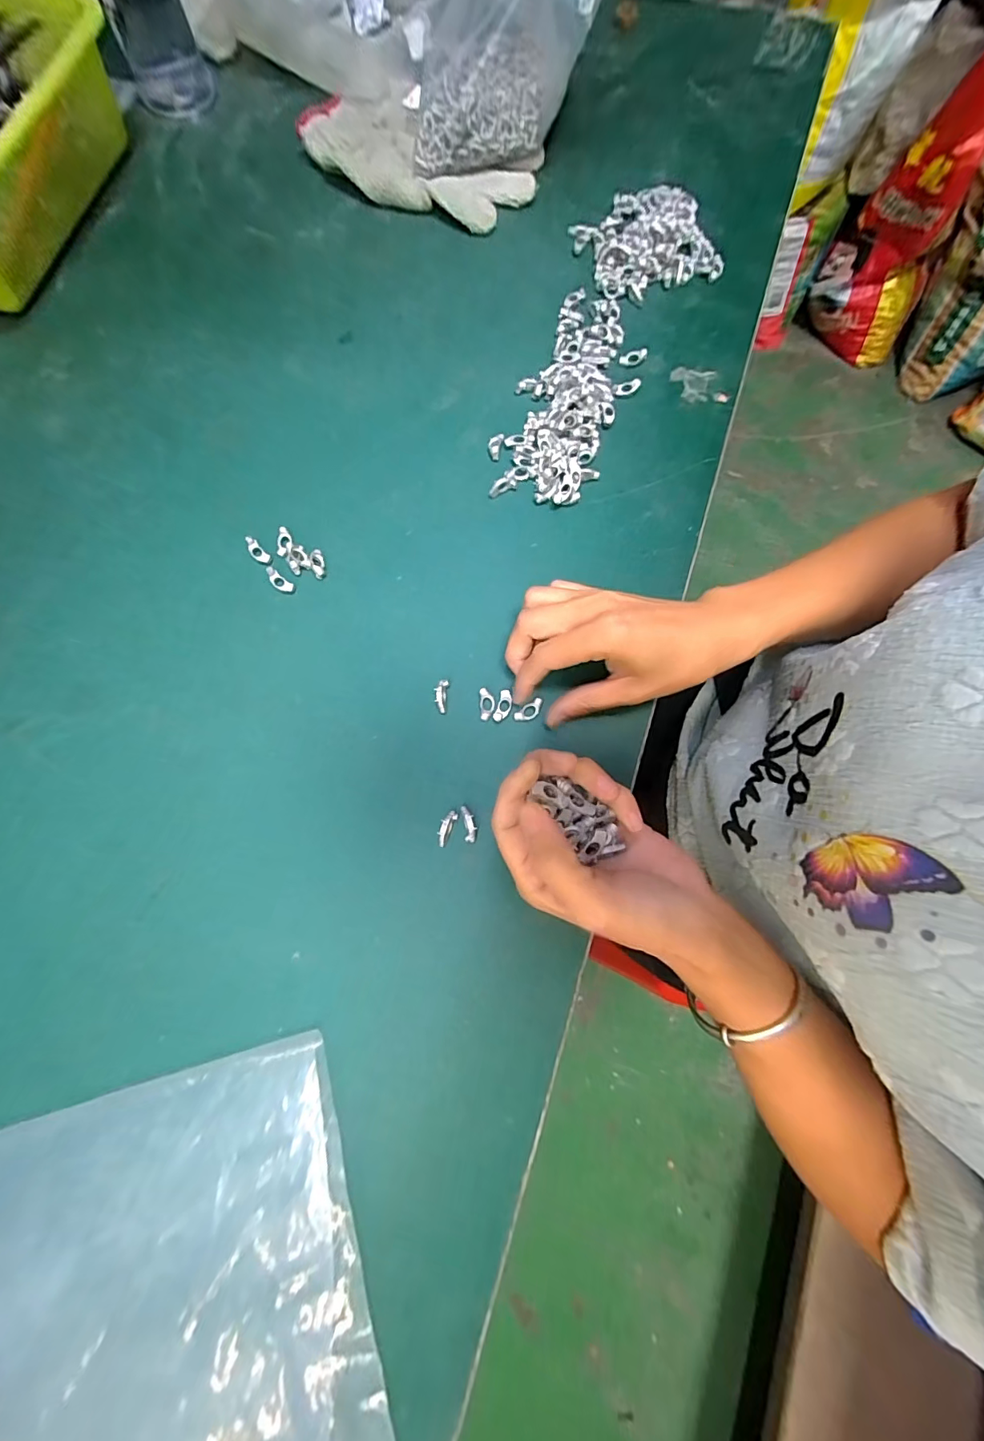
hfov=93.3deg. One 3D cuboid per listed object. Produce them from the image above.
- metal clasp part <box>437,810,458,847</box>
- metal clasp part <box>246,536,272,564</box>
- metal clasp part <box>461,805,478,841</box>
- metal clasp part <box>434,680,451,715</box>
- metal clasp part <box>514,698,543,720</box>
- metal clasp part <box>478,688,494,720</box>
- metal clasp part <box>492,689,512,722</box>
[{"bbox_3d":[-0.027,0.064,0.276,0.007,0.006,0.021,27,77,7],"label":"metal clasp part"},{"bbox_3d":[-0.163,-0.117,0.321,0.023,0.004,0.009,43,80,10],"label":"metal clasp part"},{"bbox_3d":[-0.013,0.061,0.276,0.007,0.005,0.021,-9,76,-2],"label":"metal clasp part"},{"bbox_3d":[-0.032,-0.015,0.295,0.008,0.005,0.022,6,76,2],"label":"metal clasp part"},{"bbox_3d":[0.024,-0.006,0.293,0.020,0.005,0.009,-32,77,-7],"label":"metal clasp part"},{"bbox_3d":[-0.003,-0.011,0.294,0.009,0.004,0.020,-7,75,-1],"label":"metal clasp part"},{"bbox_3d":[0.008,-0.009,0.293,0.009,0.006,0.021,18,76,5],"label":"metal clasp part"}]

